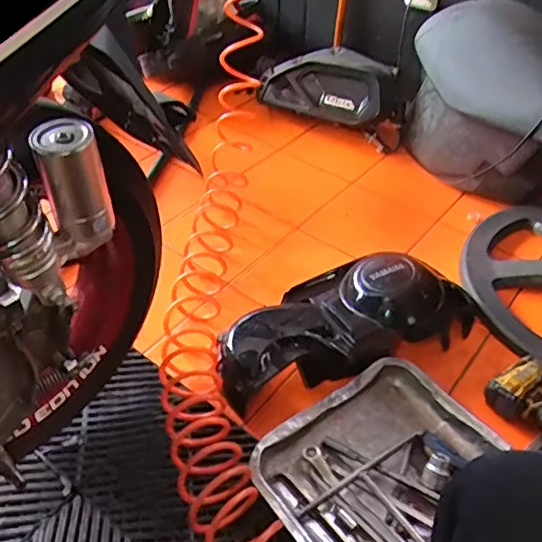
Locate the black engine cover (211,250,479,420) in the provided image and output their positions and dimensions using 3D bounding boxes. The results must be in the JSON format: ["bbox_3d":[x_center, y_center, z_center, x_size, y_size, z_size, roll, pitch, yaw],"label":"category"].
[{"bbox_3d":[0.118,0.071,0.882,0.425,0.107,0.170,-14,47,-15],"label":"black engine cover"}]

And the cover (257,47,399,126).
[{"bbox_3d":[0.133,-0.452,1.368,0.310,0.128,0.136,25,49,22],"label":"cover"}]

